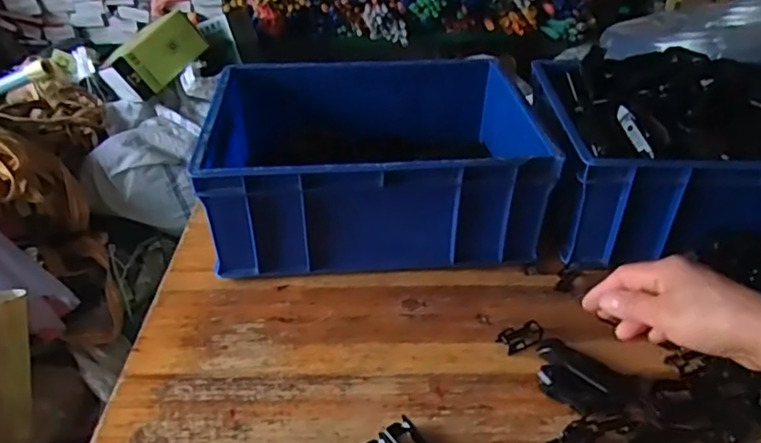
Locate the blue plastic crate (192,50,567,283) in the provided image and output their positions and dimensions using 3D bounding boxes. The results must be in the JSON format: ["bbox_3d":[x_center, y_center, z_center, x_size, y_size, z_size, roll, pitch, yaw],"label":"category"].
[{"bbox_3d":[-0.009,-0.067,0.649,0.326,0.152,0.239,-3,35,-4],"label":"blue plastic crate"}]

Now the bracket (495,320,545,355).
[{"bbox_3d":[0.123,0.099,0.515,0.042,0.005,0.023,-16,38,-22],"label":"bracket"}]

